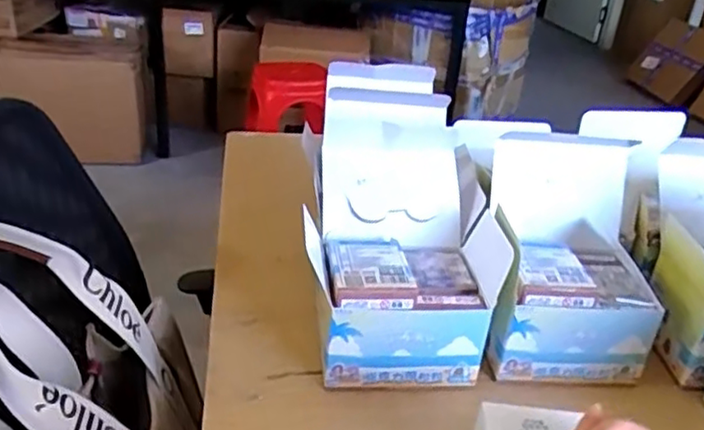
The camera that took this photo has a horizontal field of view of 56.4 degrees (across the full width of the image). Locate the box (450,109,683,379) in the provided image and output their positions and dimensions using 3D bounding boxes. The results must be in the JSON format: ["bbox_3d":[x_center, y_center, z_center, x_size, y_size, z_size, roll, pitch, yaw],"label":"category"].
[{"bbox_3d":[0.201,0.038,0.628,0.147,0.176,0.148,4,26,-4],"label":"box"}]

